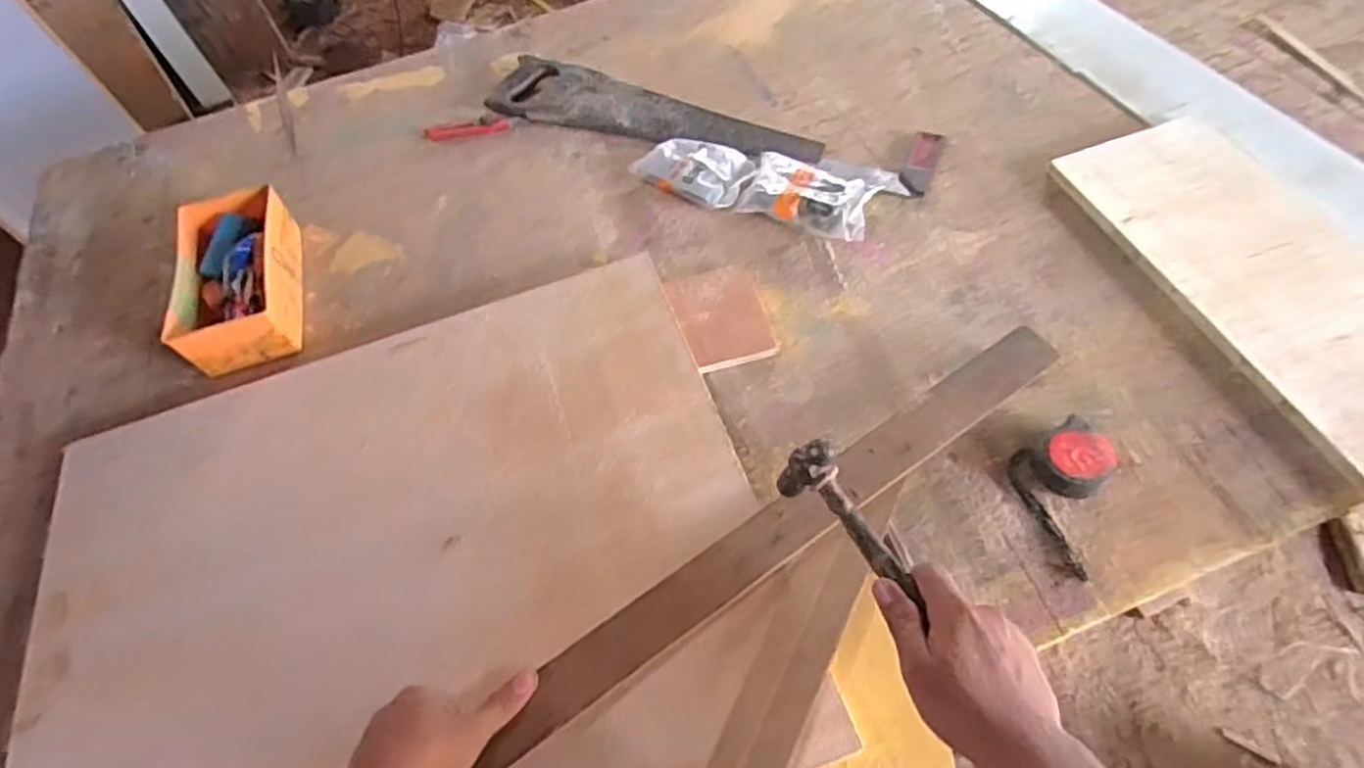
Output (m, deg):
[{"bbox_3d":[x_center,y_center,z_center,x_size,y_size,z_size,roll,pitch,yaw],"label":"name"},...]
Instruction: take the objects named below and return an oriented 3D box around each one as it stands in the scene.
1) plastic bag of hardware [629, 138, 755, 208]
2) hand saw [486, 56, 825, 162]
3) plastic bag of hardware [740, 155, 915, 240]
[{"bbox_3d":[0.016,-0.300,0.978,0.166,0.030,0.099,30,62,24],"label":"plastic bag of hardware"},{"bbox_3d":[-0.047,-0.399,1.049,0.514,0.022,0.111,20,61,17],"label":"hand saw"},{"bbox_3d":[0.182,-0.254,0.929,0.184,0.026,0.123,16,57,17],"label":"plastic bag of hardware"}]

